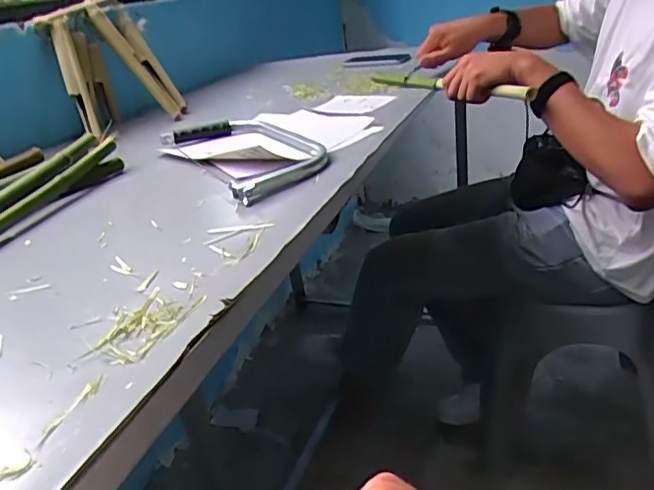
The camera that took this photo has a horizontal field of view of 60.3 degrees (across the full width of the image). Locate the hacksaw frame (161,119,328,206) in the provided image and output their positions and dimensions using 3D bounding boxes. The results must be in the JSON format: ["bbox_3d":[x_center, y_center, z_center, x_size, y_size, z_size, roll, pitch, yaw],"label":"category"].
[{"bbox_3d":[-0.119,-0.138,0.807,0.152,0.025,0.374,-19,28,-23],"label":"hacksaw frame"}]

